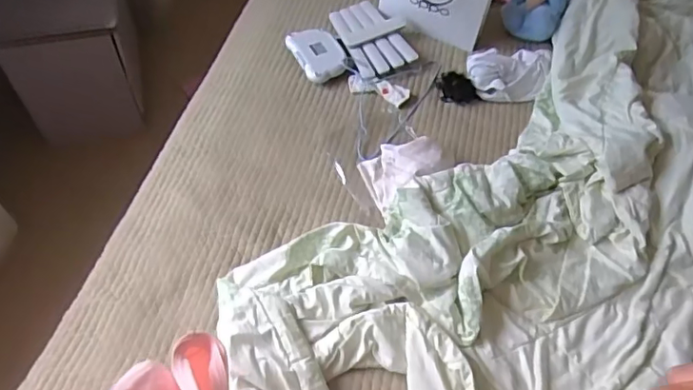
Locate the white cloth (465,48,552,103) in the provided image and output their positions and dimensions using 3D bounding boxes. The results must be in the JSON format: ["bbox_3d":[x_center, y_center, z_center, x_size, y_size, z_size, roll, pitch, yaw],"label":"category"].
[{"bbox_3d":[0.411,-0.305,1.406,0.219,0.053,0.154,-2,55,-5],"label":"white cloth"}]

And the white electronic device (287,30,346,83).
[{"bbox_3d":[-0.070,-0.359,1.404,0.119,0.034,0.168,-22,59,-18],"label":"white electronic device"}]

